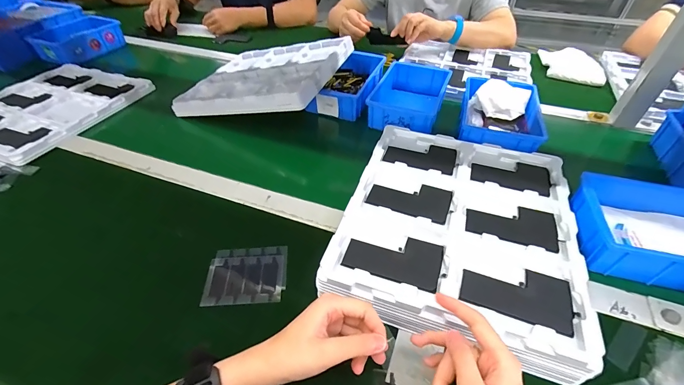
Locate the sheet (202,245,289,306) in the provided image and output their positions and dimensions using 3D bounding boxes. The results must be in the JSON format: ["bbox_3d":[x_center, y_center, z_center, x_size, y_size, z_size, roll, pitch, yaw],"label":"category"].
[{"bbox_3d":[-0.120,0.104,0.398,0.097,0.008,0.075,-3,48,-5],"label":"sheet"}]

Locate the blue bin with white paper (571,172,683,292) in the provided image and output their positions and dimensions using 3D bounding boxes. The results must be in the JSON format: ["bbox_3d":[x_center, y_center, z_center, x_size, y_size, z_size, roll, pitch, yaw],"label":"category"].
[{"bbox_3d":[0.408,0.057,0.394,0.197,0.054,0.129,11,46,10],"label":"blue bin with white paper"}]

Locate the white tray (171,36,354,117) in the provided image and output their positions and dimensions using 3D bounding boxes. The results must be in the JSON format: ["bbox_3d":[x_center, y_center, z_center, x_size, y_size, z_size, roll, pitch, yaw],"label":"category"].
[{"bbox_3d":[-0.165,-0.254,0.680,0.319,0.030,0.289,5,46,25],"label":"white tray"}]

